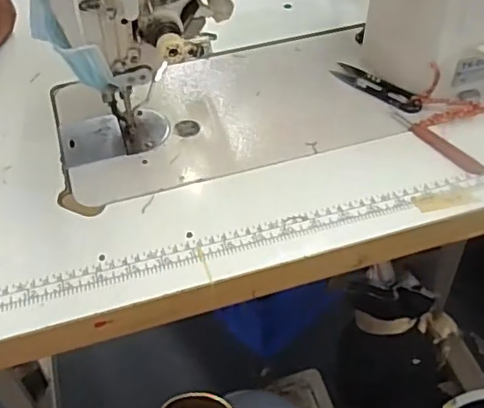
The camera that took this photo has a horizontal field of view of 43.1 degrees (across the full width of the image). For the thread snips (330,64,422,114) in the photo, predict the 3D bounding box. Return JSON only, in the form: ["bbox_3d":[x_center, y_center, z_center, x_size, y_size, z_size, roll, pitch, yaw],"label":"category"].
[{"bbox_3d":[0.132,-0.118,0.610,0.026,0.008,0.100,-35,55,-28],"label":"thread snips"}]

